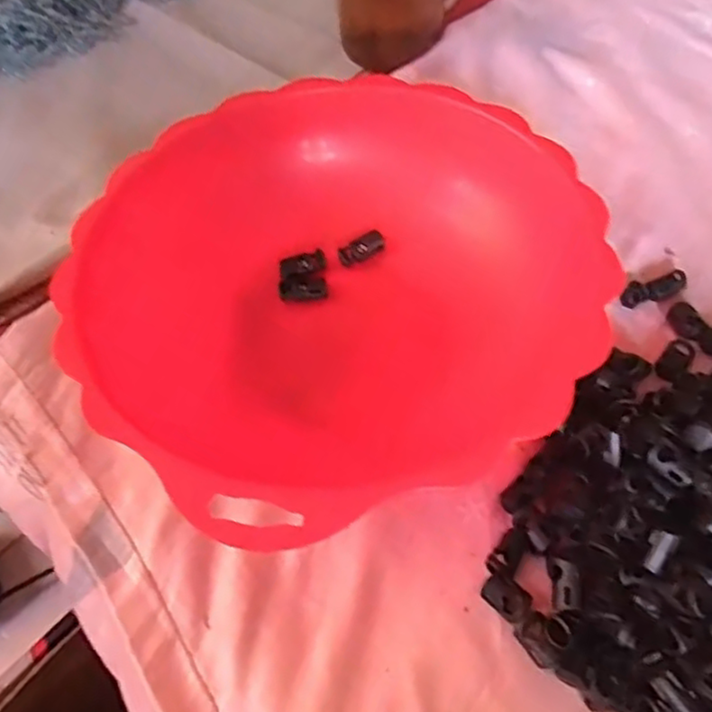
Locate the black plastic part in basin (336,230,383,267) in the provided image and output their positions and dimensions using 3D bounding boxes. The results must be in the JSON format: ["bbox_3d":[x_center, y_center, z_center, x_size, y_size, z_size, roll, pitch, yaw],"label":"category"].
[{"bbox_3d":[0.003,-0.062,0.389,0.027,0.007,0.012,-29,58,0],"label":"black plastic part in basin"}]

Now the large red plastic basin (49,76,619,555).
[{"bbox_3d":[-0.008,-0.032,0.329,0.234,0.067,0.235,-2,56,3],"label":"large red plastic basin"}]

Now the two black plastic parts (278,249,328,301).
[{"bbox_3d":[-0.030,-0.046,0.380,0.026,0.006,0.035,-4,56,1],"label":"two black plastic parts"}]

